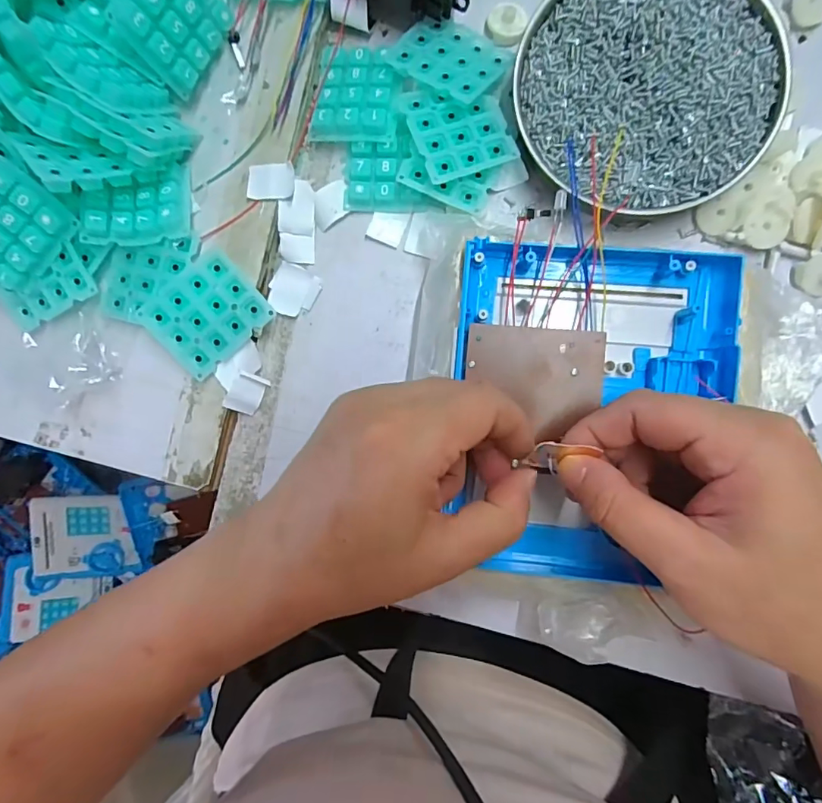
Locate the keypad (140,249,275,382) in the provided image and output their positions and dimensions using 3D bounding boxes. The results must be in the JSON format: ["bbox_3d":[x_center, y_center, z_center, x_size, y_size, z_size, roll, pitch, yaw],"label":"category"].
[{"bbox_3d":[-0.115,-0.048,0.276,0.058,0.014,0.047,-43,89,5],"label":"keypad"}]

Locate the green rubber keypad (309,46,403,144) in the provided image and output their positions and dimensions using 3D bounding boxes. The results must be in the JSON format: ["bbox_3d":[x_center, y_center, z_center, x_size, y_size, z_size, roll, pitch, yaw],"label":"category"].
[{"bbox_3d":[-0.030,-0.176,0.276,0.047,0.006,0.057,6,91,5],"label":"green rubber keypad"}]

